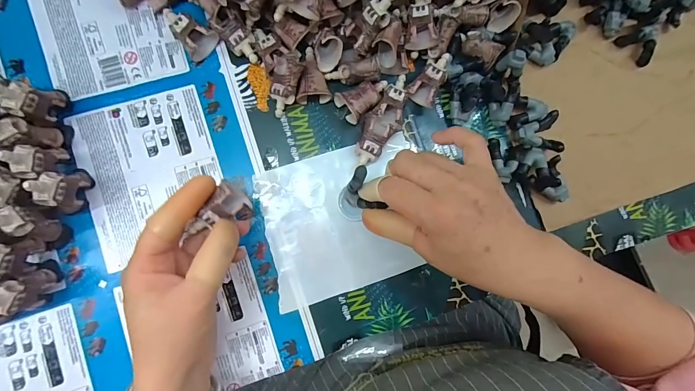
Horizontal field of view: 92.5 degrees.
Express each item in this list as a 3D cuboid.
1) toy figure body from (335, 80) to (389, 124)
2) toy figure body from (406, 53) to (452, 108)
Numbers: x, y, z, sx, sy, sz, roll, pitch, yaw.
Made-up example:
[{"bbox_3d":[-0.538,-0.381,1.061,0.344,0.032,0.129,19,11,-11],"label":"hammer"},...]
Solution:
[{"bbox_3d":[0.016,-0.088,0.298,0.047,0.020,0.029,-35,90,-7],"label":"toy figure body"},{"bbox_3d":[0.076,-0.107,0.303,0.025,0.018,0.050,31,83,-3],"label":"toy figure body"}]

